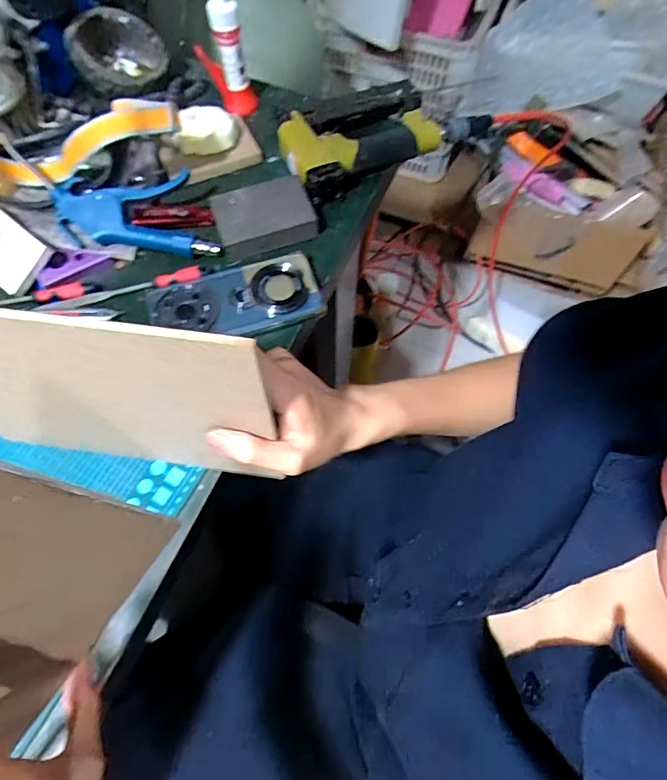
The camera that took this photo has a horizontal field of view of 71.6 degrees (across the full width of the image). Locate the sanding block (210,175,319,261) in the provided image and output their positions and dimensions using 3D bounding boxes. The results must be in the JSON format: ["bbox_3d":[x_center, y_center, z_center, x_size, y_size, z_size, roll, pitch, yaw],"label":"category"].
[{"bbox_3d":[-0.073,-0.184,0.479,0.096,0.024,0.077,-18,67,-7],"label":"sanding block"}]

